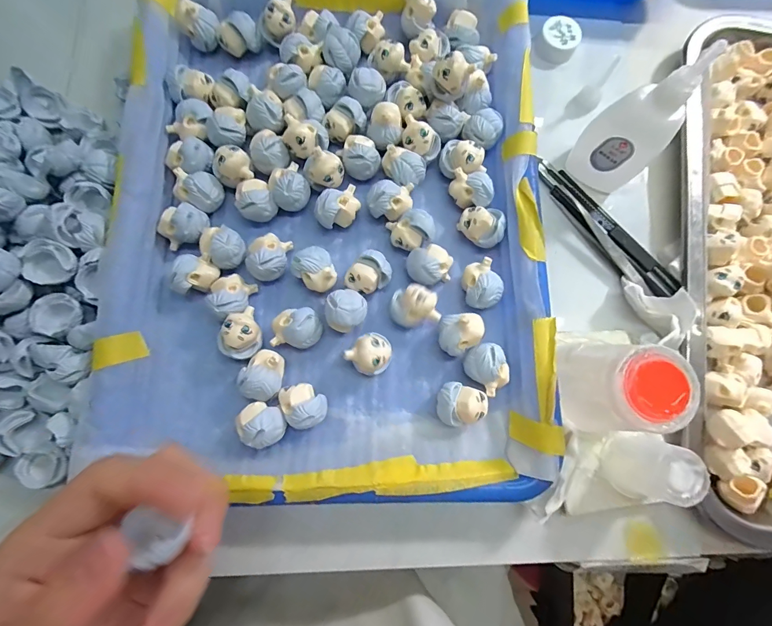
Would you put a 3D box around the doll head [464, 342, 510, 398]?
[{"bbox_3d":[0.059,0.033,0.221,0.023,0.022,0.027,-34,82,-6],"label":"doll head"}]

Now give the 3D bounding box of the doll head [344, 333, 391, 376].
[{"bbox_3d":[-0.008,0.024,0.218,0.022,0.028,0.023,0,80,-1],"label":"doll head"}]

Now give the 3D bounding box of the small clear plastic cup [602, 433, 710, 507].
[{"bbox_3d":[0.147,0.088,0.206,0.040,0.042,0.033,22,80,3],"label":"small clear plastic cup"}]

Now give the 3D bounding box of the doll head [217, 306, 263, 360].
[{"bbox_3d":[-0.082,0.012,0.217,0.019,0.024,0.029,9,80,1],"label":"doll head"}]

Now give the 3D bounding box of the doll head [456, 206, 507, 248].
[{"bbox_3d":[0.060,-0.053,0.237,0.028,0.020,0.019,25,80,4],"label":"doll head"}]

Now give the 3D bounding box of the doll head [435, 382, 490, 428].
[{"bbox_3d":[0.044,0.053,0.217,0.028,0.022,0.023,4,80,0],"label":"doll head"}]

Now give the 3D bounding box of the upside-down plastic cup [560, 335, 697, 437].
[{"bbox_3d":[0.119,0.036,0.196,0.042,0.062,0.048,5,80,0],"label":"upside-down plastic cup"}]

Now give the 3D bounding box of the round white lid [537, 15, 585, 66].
[{"bbox_3d":[0.126,-0.200,0.276,0.028,0.013,0.030,0,80,-1],"label":"round white lid"}]

